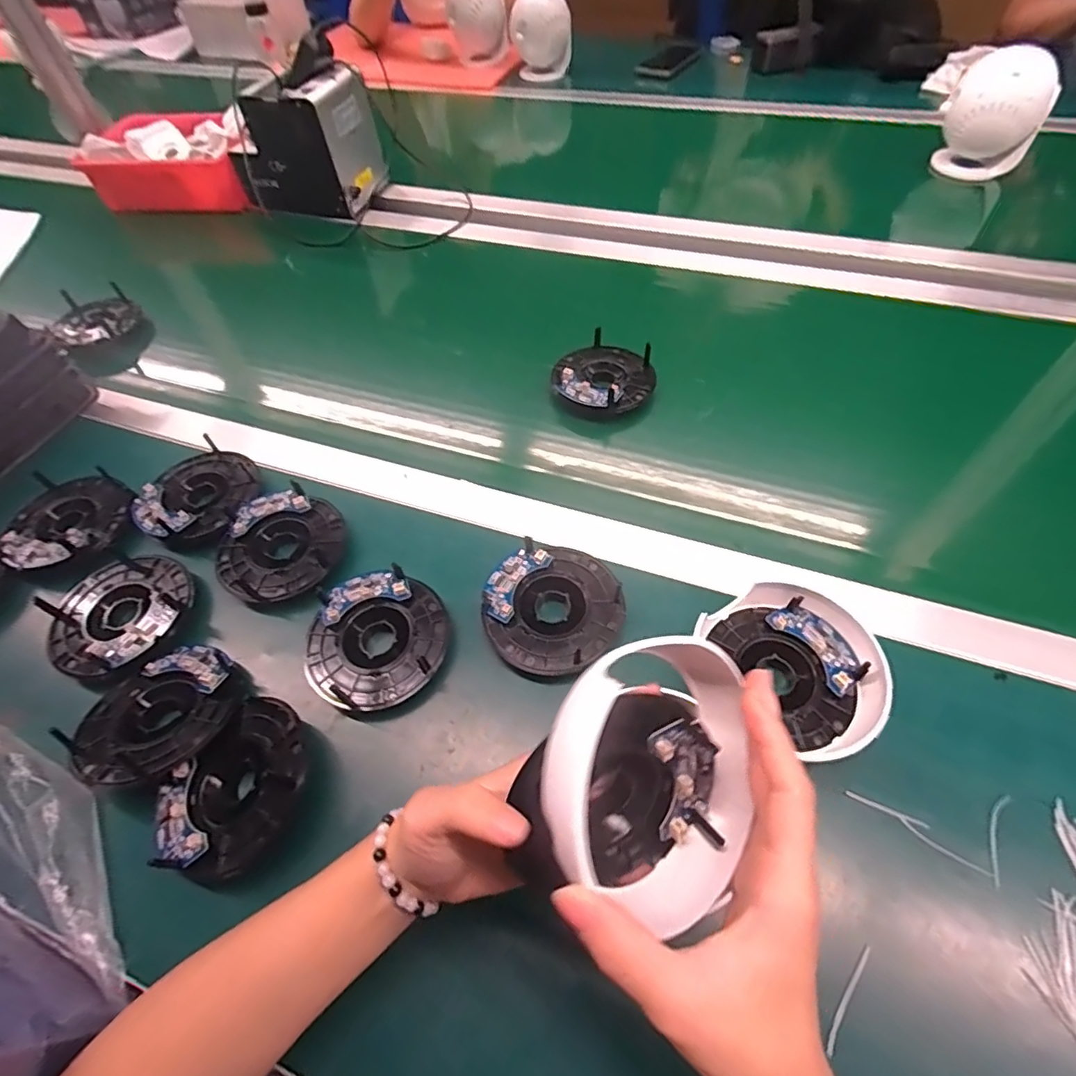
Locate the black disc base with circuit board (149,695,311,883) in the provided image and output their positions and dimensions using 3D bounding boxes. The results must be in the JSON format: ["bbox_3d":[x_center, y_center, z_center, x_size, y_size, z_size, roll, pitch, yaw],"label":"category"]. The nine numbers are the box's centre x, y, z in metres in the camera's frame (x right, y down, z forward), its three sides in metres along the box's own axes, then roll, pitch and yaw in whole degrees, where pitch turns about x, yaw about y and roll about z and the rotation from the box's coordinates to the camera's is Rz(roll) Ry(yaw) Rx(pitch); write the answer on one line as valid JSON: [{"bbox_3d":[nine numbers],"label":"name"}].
[{"bbox_3d":[-0.183,0.157,0.336,0.078,0.034,0.098,32,63,22],"label":"black disc base with circuit board"}]

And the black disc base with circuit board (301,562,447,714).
[{"bbox_3d":[-0.115,0.071,0.387,0.098,0.017,0.095,-9,56,-3],"label":"black disc base with circuit board"}]

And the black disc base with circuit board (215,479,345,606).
[{"bbox_3d":[-0.209,0.003,0.438,0.099,0.015,0.095,-2,56,2],"label":"black disc base with circuit board"}]

